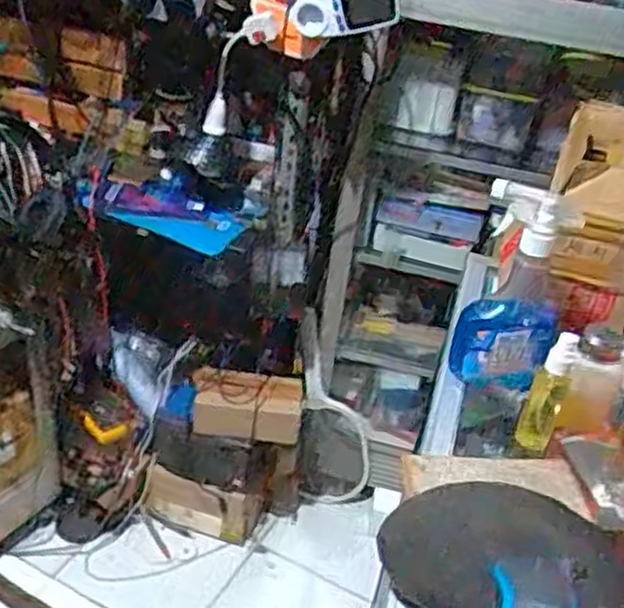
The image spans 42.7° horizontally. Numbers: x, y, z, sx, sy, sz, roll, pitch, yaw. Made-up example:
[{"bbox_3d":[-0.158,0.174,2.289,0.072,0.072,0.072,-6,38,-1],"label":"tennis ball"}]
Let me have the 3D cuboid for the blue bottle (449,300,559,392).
[{"bbox_3d":[0.194,0.037,0.810,0.097,0.088,0.039,13,33,9],"label":"blue bottle"}]

